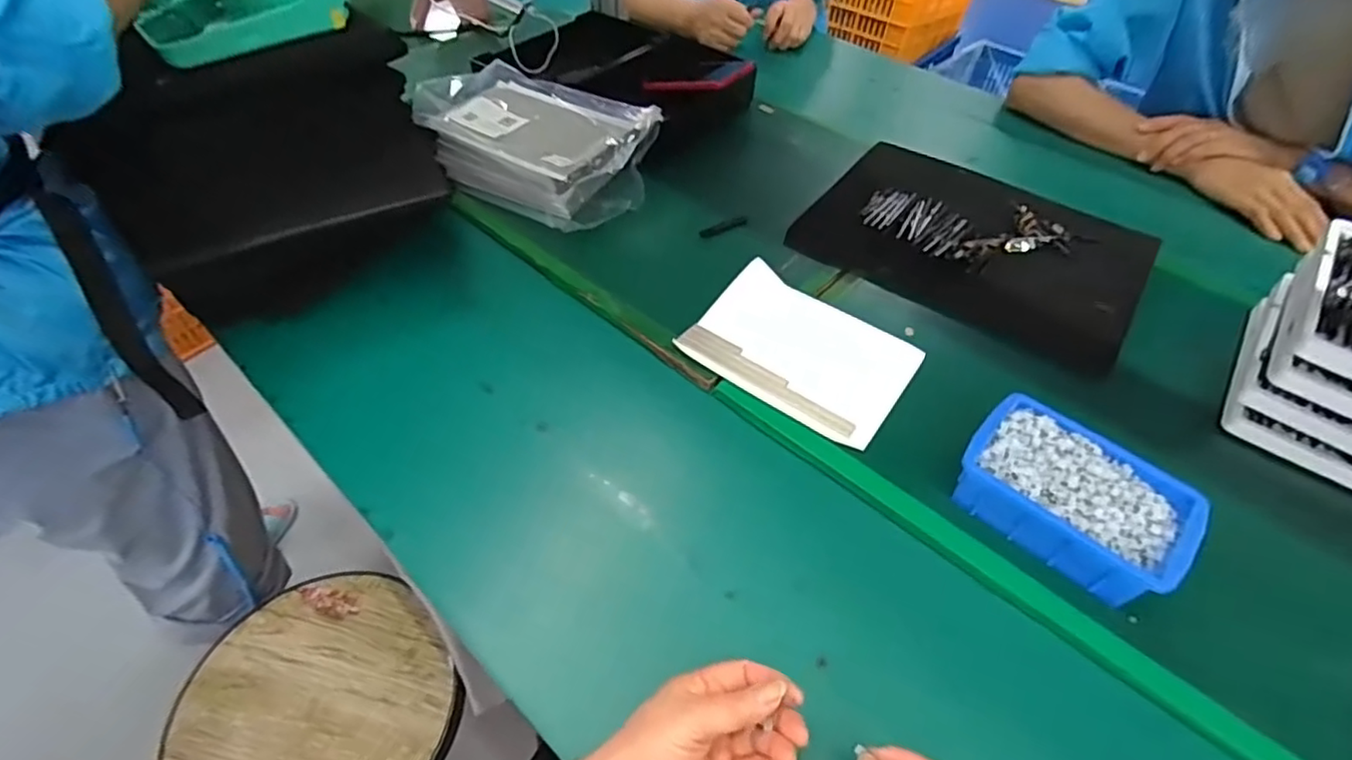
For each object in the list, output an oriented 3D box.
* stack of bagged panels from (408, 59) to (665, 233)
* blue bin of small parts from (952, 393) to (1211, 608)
[{"bbox_3d":[-0.166,-0.289,0.760,0.287,0.078,0.191,31,54,22],"label":"stack of bagged panels"},{"bbox_3d":[0.293,0.091,0.471,0.149,0.064,0.102,35,55,25],"label":"blue bin of small parts"}]

